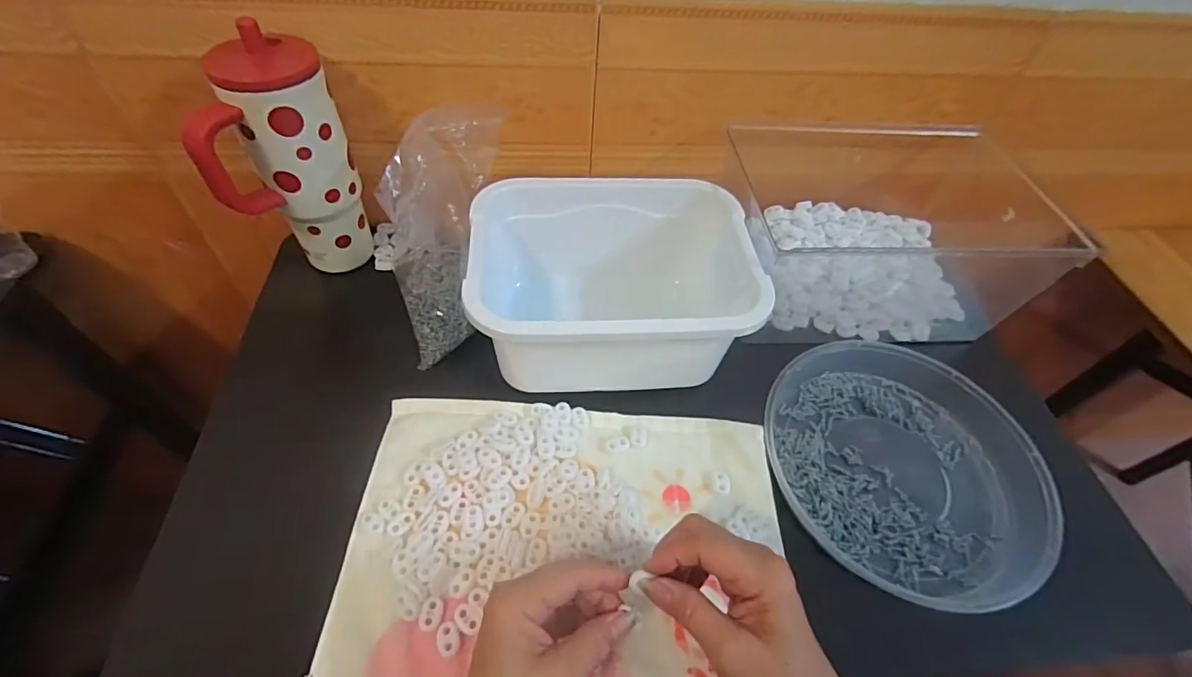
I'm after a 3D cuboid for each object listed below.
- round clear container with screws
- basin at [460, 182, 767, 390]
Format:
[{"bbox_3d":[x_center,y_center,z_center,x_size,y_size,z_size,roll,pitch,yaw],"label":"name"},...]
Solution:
[{"bbox_3d":[0.266,0.106,0.452,0.213,0.037,0.233,2,52,-3],"label":"round clear container with screws"},{"bbox_3d":[0.010,-0.050,0.496,0.253,0.120,0.176,-2,53,-6],"label":"basin"}]

